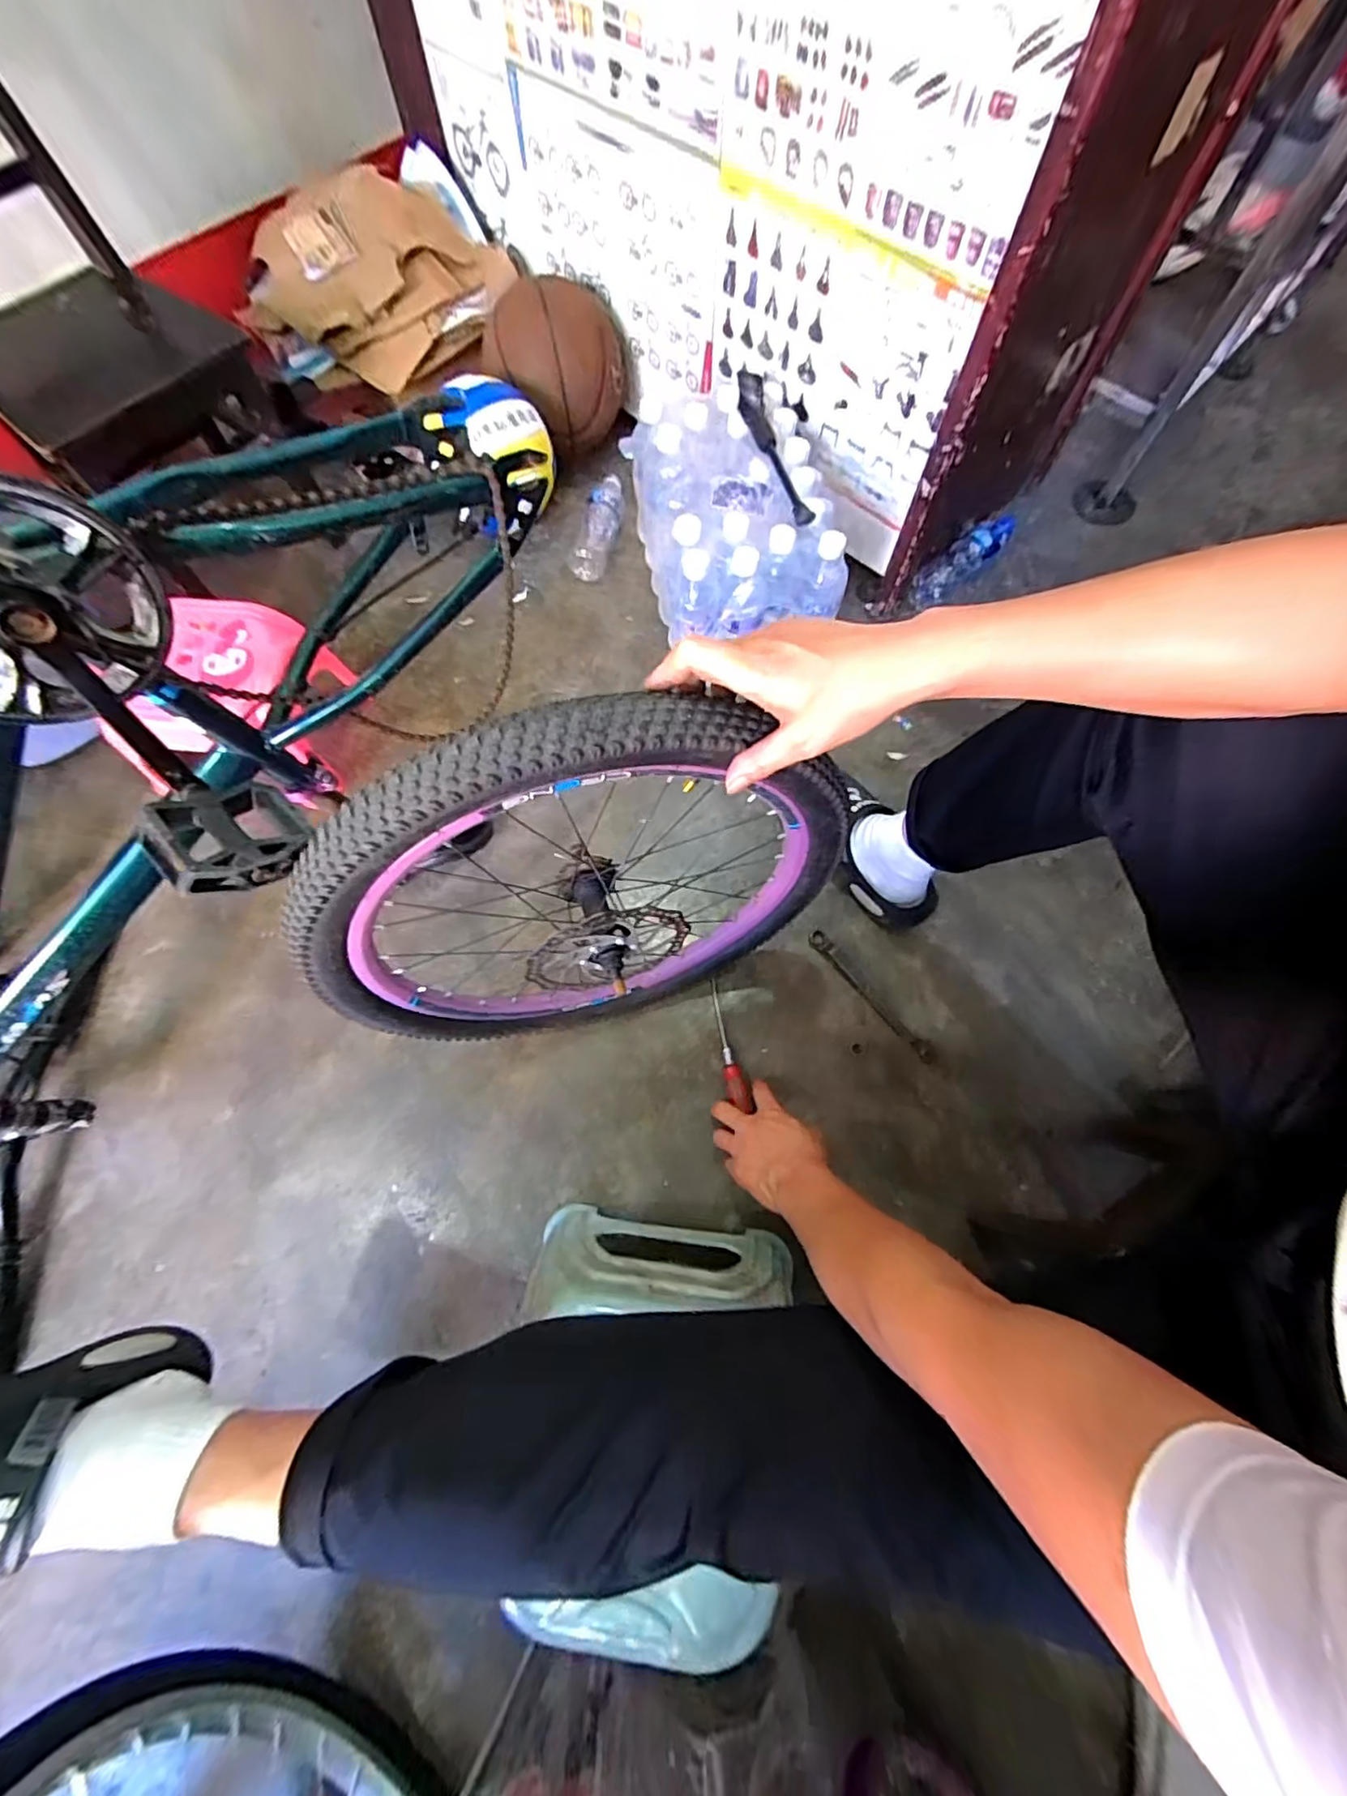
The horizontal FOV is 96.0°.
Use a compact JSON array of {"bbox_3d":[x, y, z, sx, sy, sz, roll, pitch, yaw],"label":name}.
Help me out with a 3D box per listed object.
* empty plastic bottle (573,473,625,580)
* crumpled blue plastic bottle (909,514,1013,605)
[{"bbox_3d":[-0.123,-0.642,1.047,0.059,0.056,0.208,10,71,4],"label":"empty plastic bottle"},{"bbox_3d":[0.475,-0.553,1.003,0.064,0.060,0.201,41,76,13],"label":"crumpled blue plastic bottle"}]

